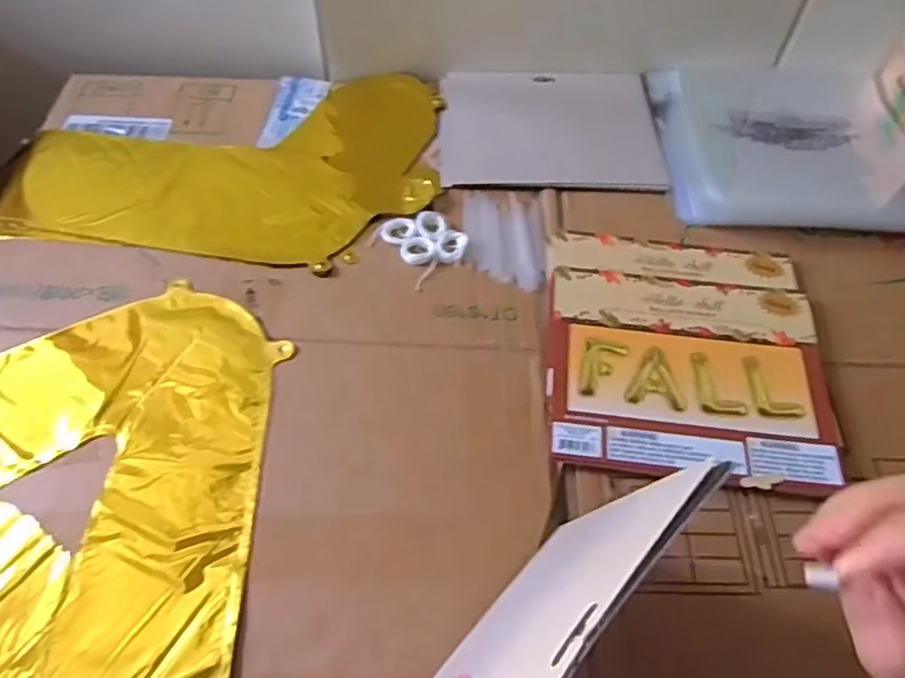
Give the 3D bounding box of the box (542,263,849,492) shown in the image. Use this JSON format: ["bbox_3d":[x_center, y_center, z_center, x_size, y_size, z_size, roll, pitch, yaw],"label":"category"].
[{"bbox_3d":[0.167,0.022,0.480,0.190,0.013,0.160,7,56,3],"label":"box"}]

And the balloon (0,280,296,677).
[{"bbox_3d":[-0.266,0.091,0.437,0.289,0.022,0.277,2,55,0],"label":"balloon"}]

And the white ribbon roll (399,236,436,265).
[{"bbox_3d":[-0.028,-0.071,0.540,0.027,0.005,0.026,-17,58,-13],"label":"white ribbon roll"}]

